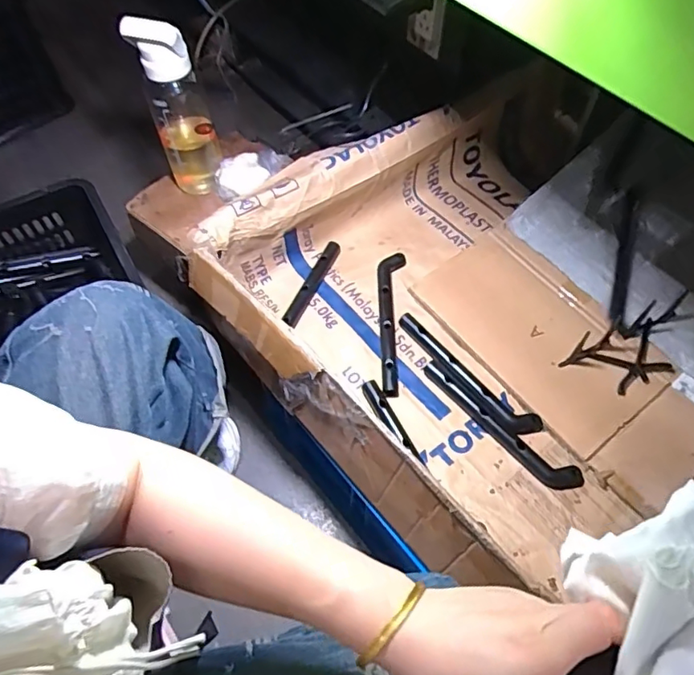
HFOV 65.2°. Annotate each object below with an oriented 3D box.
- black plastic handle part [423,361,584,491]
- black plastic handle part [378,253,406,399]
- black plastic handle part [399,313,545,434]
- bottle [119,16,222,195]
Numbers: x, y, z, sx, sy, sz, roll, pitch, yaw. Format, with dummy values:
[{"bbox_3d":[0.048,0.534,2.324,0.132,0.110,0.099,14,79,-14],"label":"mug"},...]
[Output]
[{"bbox_3d":[0.208,0.120,0.753,0.038,0.016,0.250,-40,67,-21],"label":"black plastic handle part"},{"bbox_3d":[0.065,-0.031,0.833,0.039,0.035,0.253,5,59,3],"label":"black plastic handle part"},{"bbox_3d":[0.171,0.054,0.788,0.247,0.025,0.045,40,67,21],"label":"black plastic handle part"},{"bbox_3d":[-0.268,-0.365,0.865,0.088,0.286,0.086,-17,60,-10],"label":"bottle"}]

